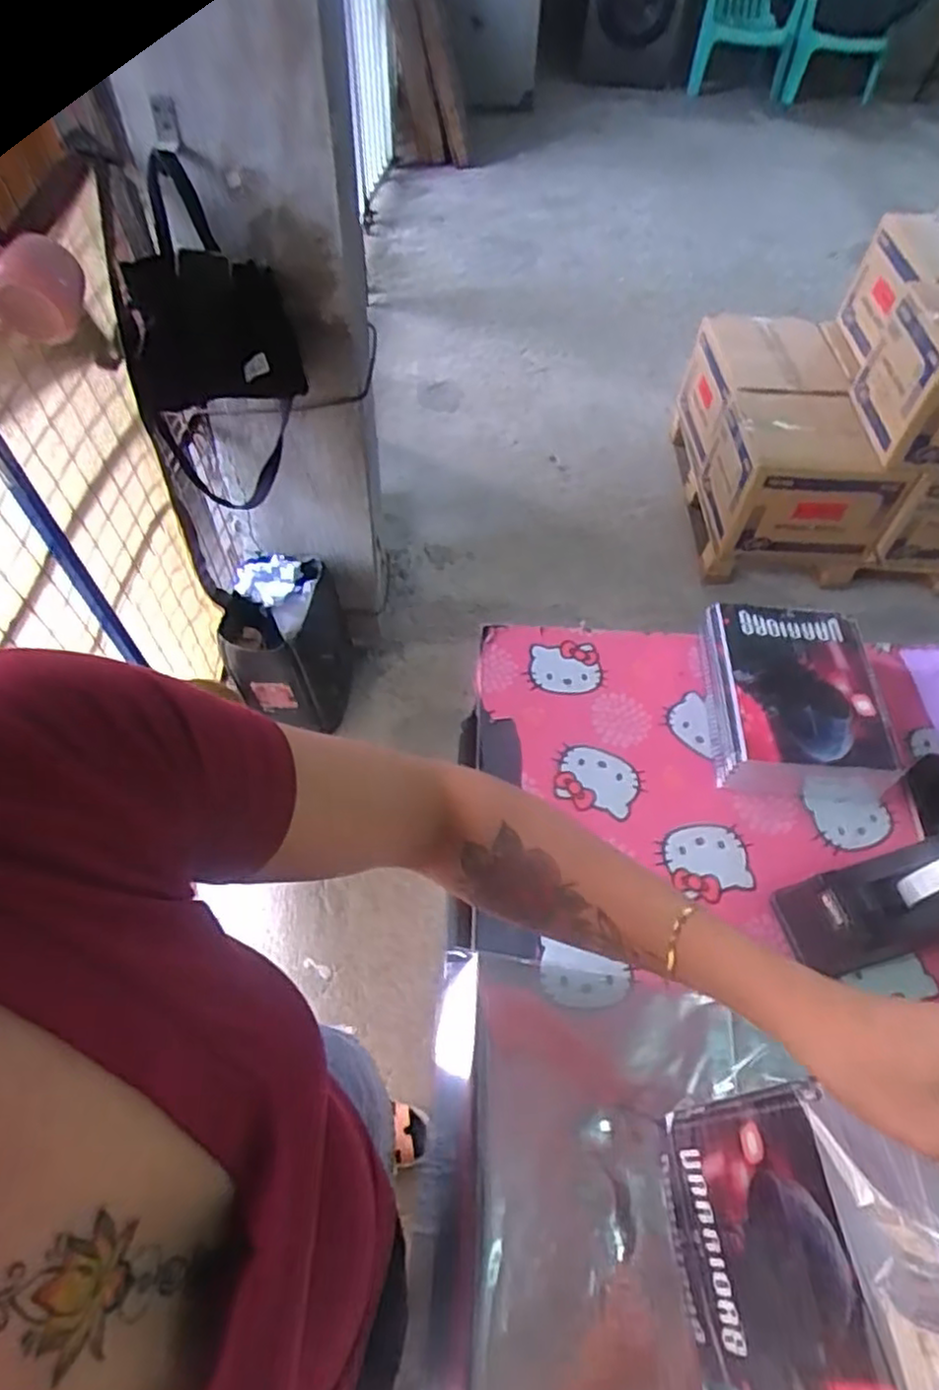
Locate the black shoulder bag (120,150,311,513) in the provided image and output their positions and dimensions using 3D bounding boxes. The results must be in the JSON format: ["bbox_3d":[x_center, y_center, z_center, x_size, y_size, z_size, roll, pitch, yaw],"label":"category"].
[{"bbox_3d":[-0.404,-0.541,1.194,0.253,0.543,0.157,1,55,-2],"label":"black shoulder bag"}]

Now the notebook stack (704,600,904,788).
[{"bbox_3d":[0.332,-0.001,0.731,0.163,0.060,0.200,5,54,1],"label":"notebook stack"}]

